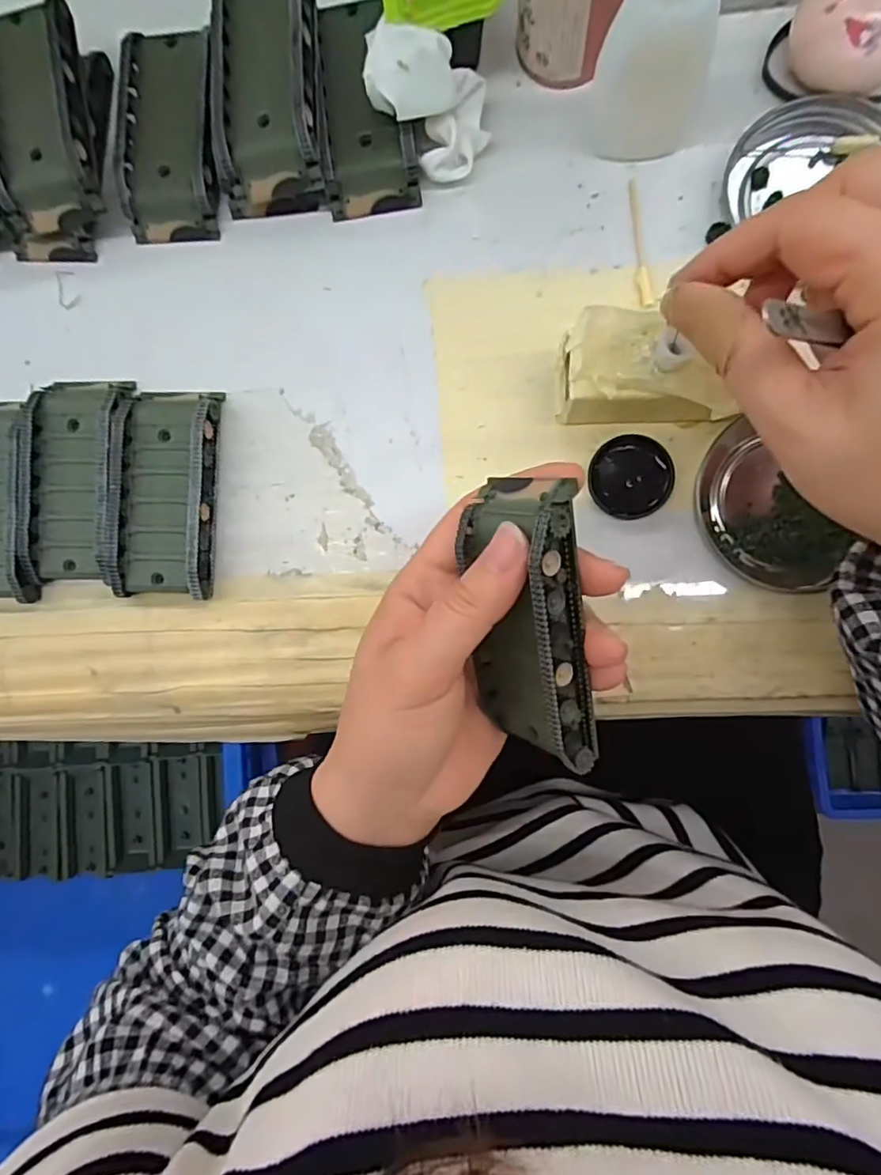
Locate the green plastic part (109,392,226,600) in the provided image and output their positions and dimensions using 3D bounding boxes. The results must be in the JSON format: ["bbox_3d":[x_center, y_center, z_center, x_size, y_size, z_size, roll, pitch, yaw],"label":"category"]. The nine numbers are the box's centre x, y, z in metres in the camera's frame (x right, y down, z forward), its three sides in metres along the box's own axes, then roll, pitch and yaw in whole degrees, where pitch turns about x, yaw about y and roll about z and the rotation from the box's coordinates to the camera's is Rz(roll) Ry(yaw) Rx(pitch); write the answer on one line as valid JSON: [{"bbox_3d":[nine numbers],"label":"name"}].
[{"bbox_3d":[-0.127,-0.045,0.273,0.044,0.021,0.095,1,89,6],"label":"green plastic part"}]

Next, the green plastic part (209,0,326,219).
[{"bbox_3d":[-0.077,-0.224,0.266,0.048,0.036,0.091,-1,88,6],"label":"green plastic part"}]

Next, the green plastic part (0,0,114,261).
[{"bbox_3d":[-0.187,-0.214,0.276,0.056,0.035,0.102,-5,88,6],"label":"green plastic part"}]

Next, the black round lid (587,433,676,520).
[{"bbox_3d":[0.084,-0.048,0.259,0.035,0.007,0.035,0,88,6],"label":"black round lid"}]

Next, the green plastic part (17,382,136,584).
[{"bbox_3d":[-0.172,-0.051,0.277,0.045,0.019,0.094,1,89,6],"label":"green plastic part"}]

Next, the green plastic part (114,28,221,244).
[{"bbox_3d":[-0.127,-0.216,0.280,0.046,0.022,0.092,2,89,6],"label":"green plastic part"}]

